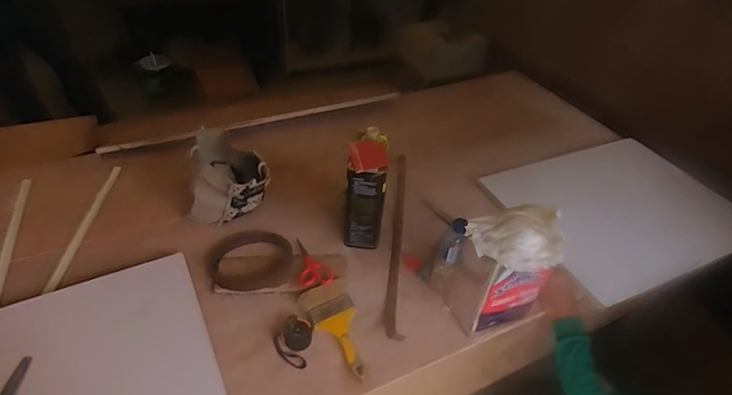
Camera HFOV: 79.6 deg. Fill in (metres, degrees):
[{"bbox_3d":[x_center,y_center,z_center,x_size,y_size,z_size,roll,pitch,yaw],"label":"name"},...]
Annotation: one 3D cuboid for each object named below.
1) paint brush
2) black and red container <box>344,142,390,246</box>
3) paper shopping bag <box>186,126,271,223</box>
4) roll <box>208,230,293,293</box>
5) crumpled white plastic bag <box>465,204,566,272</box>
[{"bbox_3d":[-0.053,0.262,0.900,0.099,0.029,0.209,-19,46,-24],"label":"paint brush"},{"bbox_3d":[-0.004,-0.003,1.047,0.094,0.236,0.129,2,41,-2],"label":"black and red container"},{"bbox_3d":[-0.359,-0.054,1.149,0.208,0.162,0.189,-6,42,-10],"label":"paper shopping bag"},{"bbox_3d":[-0.271,0.141,1.033,0.189,0.019,0.195,2,41,-2],"label":"roll"},{"bbox_3d":[0.275,0.069,0.807,0.151,0.070,0.124,-11,43,-16],"label":"crumpled white plastic bag"}]

